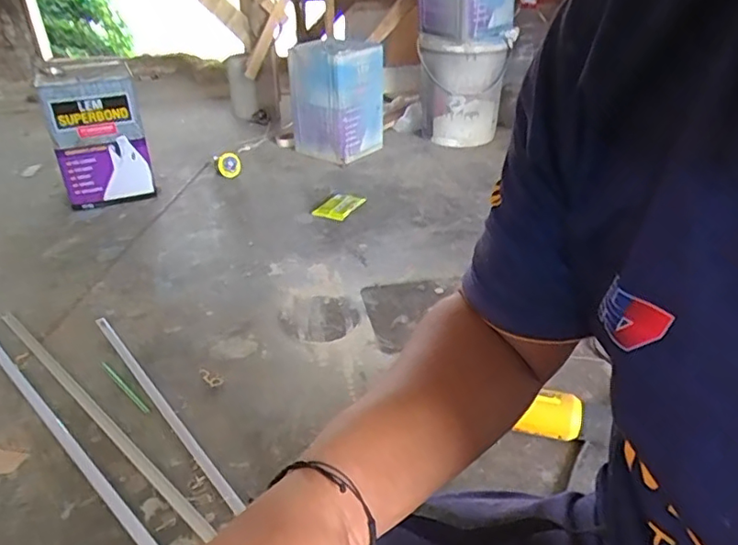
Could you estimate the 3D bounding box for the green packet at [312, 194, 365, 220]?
[{"bbox_3d":[-0.082,-0.190,1.621,0.101,0.024,0.145,13,34,21],"label":"green packet"}]

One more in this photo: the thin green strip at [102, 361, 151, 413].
[{"bbox_3d":[-0.432,0.202,1.021,0.171,0.010,0.013,27,41,37],"label":"thin green strip"}]

